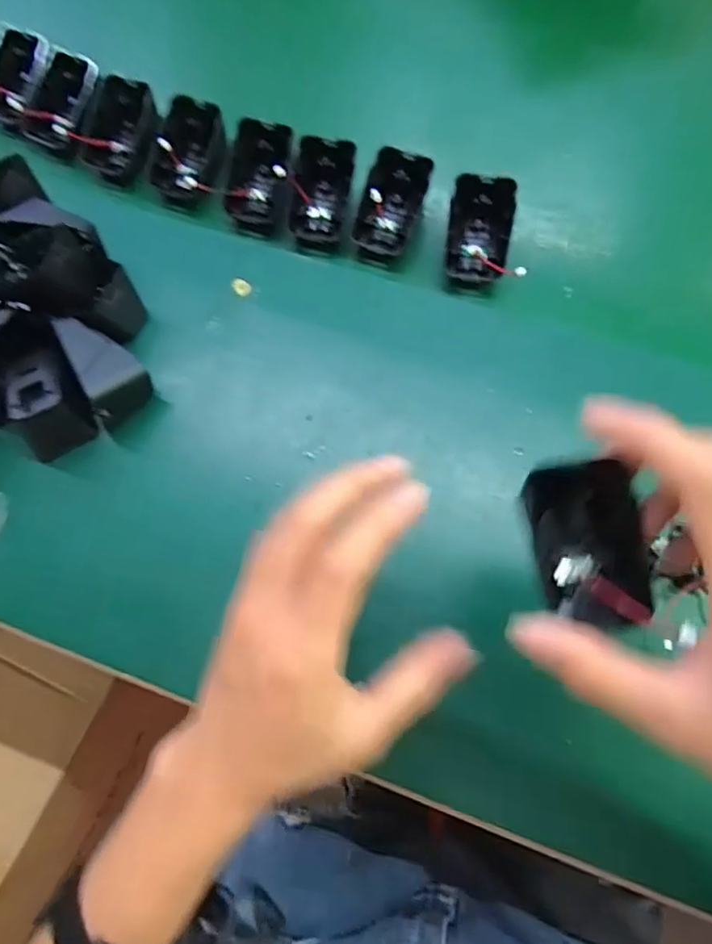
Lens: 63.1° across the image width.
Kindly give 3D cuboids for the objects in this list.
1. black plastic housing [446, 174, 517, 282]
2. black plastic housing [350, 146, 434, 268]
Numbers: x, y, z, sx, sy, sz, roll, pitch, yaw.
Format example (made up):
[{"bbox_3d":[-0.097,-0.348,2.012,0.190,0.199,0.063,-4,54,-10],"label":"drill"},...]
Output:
[{"bbox_3d":[0.085,-0.165,0.397,0.048,0.036,0.062,6,76,3],"label":"black plastic housing"},{"bbox_3d":[0.024,-0.186,0.408,0.044,0.025,0.074,13,106,-3],"label":"black plastic housing"}]

